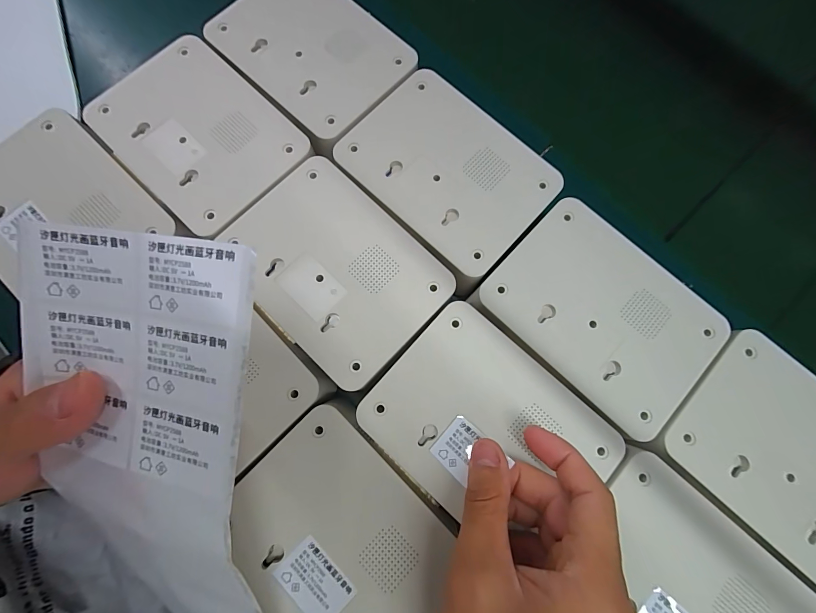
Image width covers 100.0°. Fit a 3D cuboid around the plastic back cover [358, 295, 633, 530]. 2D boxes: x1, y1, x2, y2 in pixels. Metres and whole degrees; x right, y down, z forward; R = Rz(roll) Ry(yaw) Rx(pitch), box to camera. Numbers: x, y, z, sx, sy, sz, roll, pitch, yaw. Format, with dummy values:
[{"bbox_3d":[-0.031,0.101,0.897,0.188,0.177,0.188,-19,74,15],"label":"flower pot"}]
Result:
[{"bbox_3d":[0.048,0.076,0.207,0.135,0.008,0.102,43,82,7],"label":"plastic back cover"}]

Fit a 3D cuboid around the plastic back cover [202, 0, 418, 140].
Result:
[{"bbox_3d":[-0.073,-0.195,0.255,0.136,0.005,0.098,42,82,7],"label":"plastic back cover"}]

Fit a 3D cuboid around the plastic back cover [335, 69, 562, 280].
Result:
[{"bbox_3d":[0.028,-0.098,0.240,0.137,0.007,0.099,43,82,7],"label":"plastic back cover"}]

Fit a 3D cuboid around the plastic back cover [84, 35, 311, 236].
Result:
[{"bbox_3d":[-0.149,-0.124,0.243,0.132,0.006,0.103,44,82,7],"label":"plastic back cover"}]

